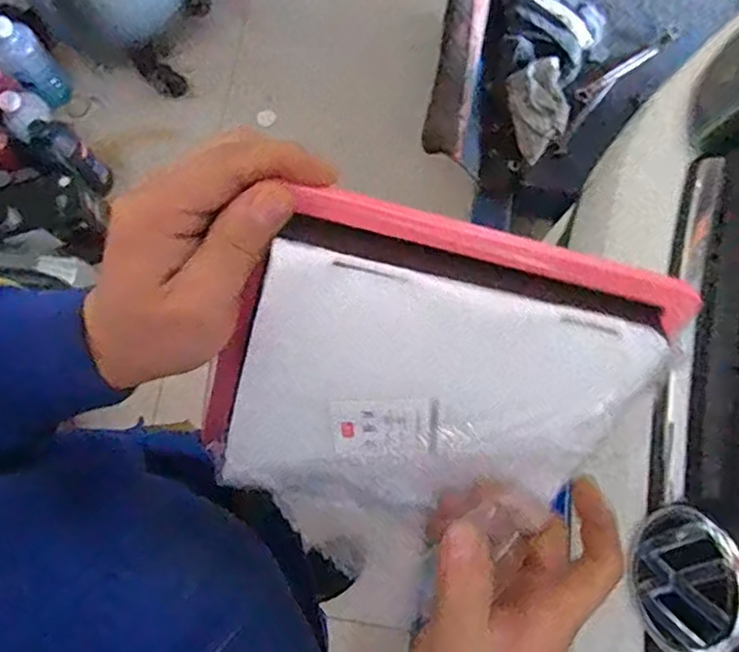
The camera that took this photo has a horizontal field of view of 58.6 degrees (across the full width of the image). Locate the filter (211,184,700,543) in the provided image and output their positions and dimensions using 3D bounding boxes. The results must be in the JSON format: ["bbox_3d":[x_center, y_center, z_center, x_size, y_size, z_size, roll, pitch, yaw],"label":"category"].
[{"bbox_3d":[0.027,0.033,0.314,0.182,0.165,0.029,15,36,-10],"label":"filter"}]

